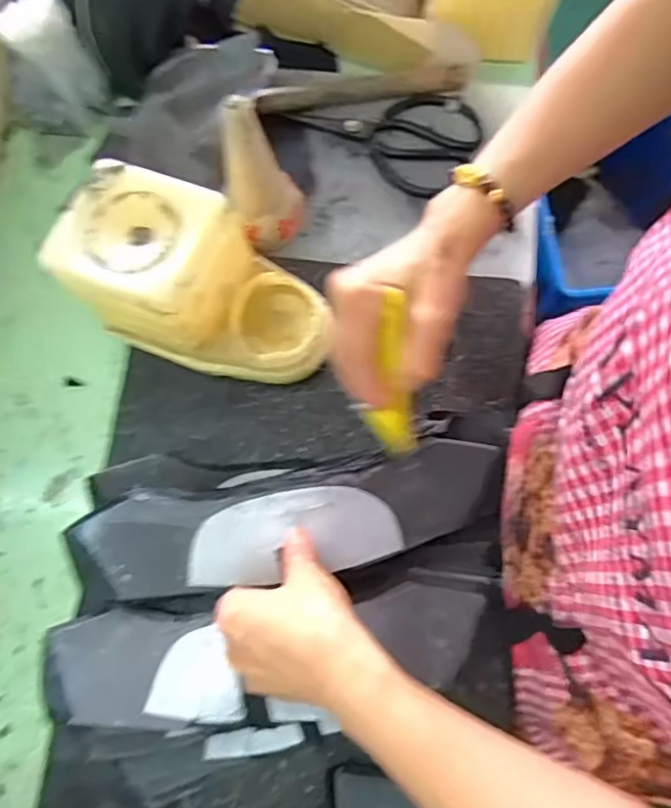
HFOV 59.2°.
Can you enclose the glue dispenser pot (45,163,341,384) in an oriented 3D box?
[{"bbox_3d":[-0.106,-0.092,0.445,0.190,0.093,0.104,24,78,7],"label":"glue dispenser pot"}]

